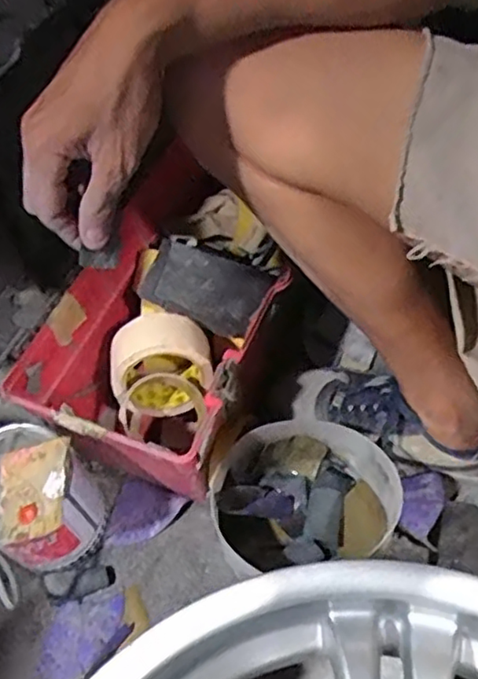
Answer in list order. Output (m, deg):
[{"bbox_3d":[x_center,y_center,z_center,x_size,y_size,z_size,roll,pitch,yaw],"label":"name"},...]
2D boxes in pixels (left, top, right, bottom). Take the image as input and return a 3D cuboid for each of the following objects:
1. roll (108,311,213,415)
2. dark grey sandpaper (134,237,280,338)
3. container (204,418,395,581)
[{"bbox_3d":[-0.076,0.020,0.625,0.099,0.085,0.074,-13,57,-2],"label":"roll"},{"bbox_3d":[-0.034,-0.059,0.662,0.122,0.019,0.102,28,55,-12],"label":"dark grey sandpaper"},{"bbox_3d":[0.055,0.155,0.591,0.159,0.090,0.134,-31,60,-14],"label":"container"}]

